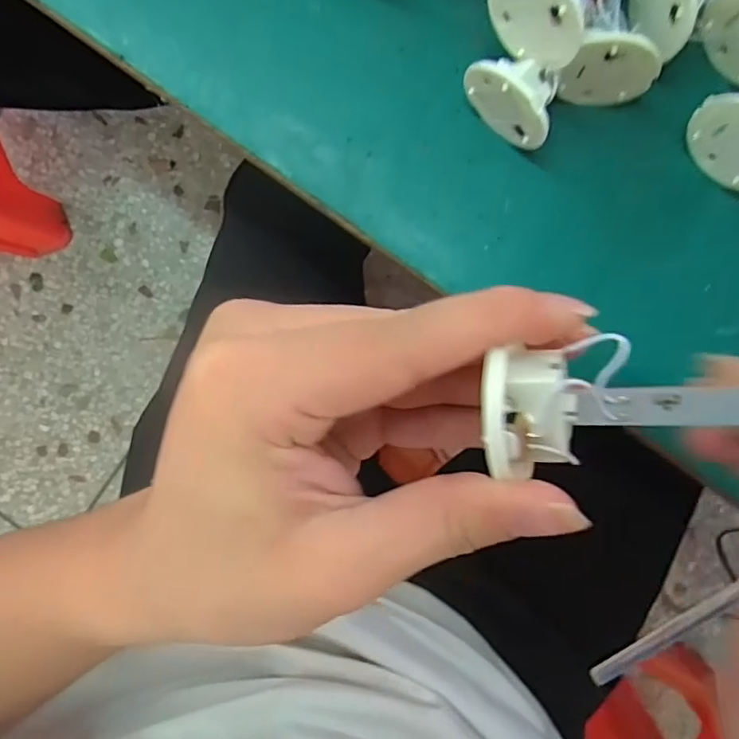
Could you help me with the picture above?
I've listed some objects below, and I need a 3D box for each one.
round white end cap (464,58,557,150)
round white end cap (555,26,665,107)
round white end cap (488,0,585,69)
[{"bbox_3d":[0.055,-0.104,0.222,0.037,0.036,0.019,39,92,1],"label":"round white end cap"},{"bbox_3d":[0.091,-0.113,0.219,0.034,0.035,0.010,7,92,2],"label":"round white end cap"},{"bbox_3d":[0.057,-0.122,0.200,0.010,0.032,0.038,-41,90,2],"label":"round white end cap"}]

